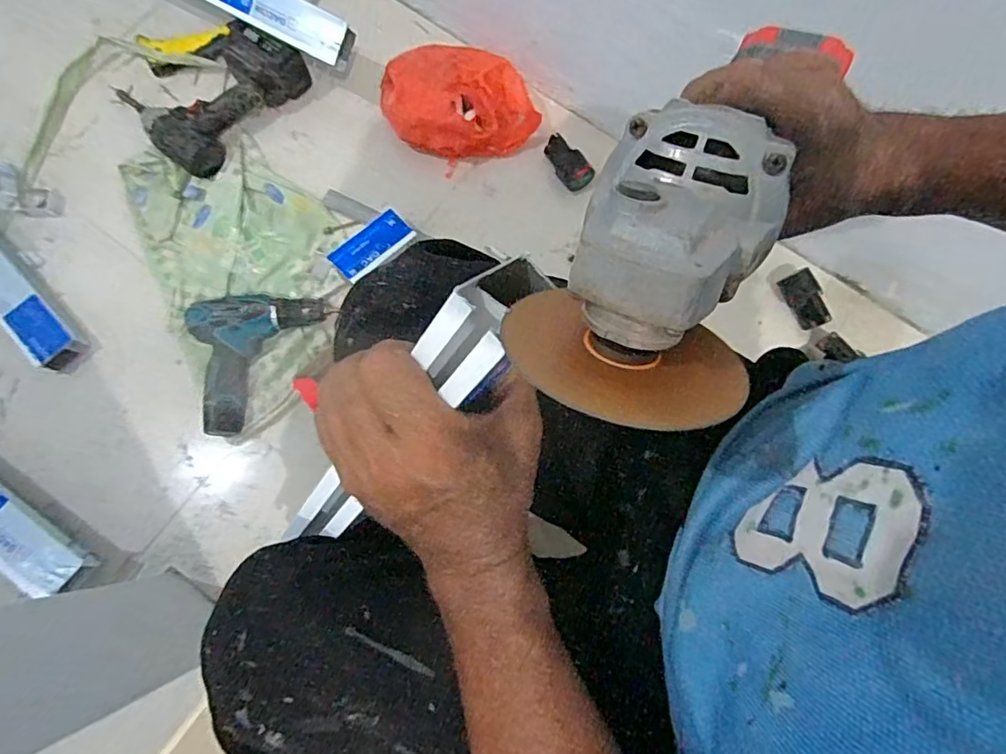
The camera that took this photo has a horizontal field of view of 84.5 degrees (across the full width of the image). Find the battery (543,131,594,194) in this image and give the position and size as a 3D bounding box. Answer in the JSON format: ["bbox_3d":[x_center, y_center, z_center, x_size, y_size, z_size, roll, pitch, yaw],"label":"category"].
[{"bbox_3d":[0.101,-0.329,0.859,0.040,0.048,0.099,-34,80,-9],"label":"battery"}]

